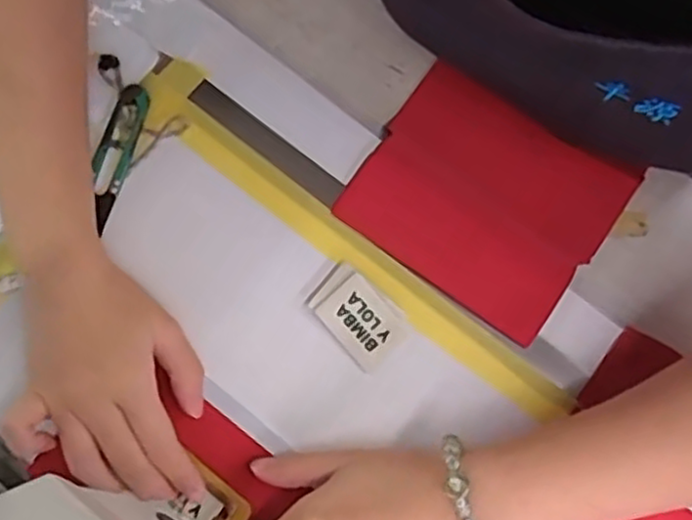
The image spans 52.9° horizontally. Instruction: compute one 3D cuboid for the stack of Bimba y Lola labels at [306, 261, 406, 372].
[{"bbox_3d":[0.004,0.031,0.405,0.053,0.006,0.038,40,81,9],"label":"stack of Bimba y Lola labels"}]

